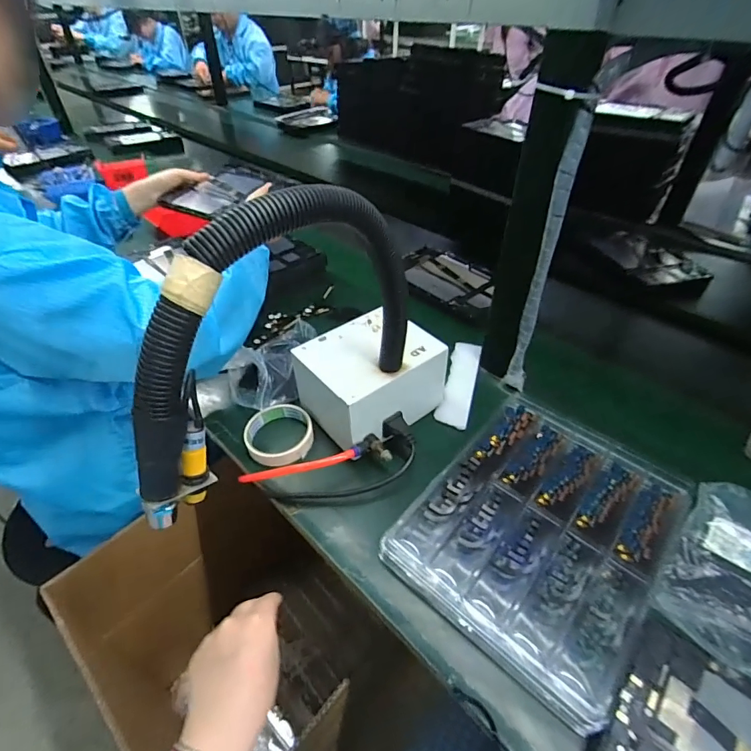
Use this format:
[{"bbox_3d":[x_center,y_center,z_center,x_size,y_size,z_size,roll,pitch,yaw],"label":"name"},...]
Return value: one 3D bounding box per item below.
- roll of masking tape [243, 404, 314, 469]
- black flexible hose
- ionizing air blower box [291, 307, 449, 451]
[{"bbox_3d":[-0.124,0.076,0.553,0.085,0.025,0.087,1,44,0],"label":"roll of masking tape"},{"bbox_3d":[-0.071,-0.033,0.348,0.029,0.214,0.295,32,52,28],"label":"black flexible hose"},{"bbox_3d":[-0.007,0.002,0.561,0.158,0.101,0.132,-30,52,-28],"label":"ionizing air blower box"}]

